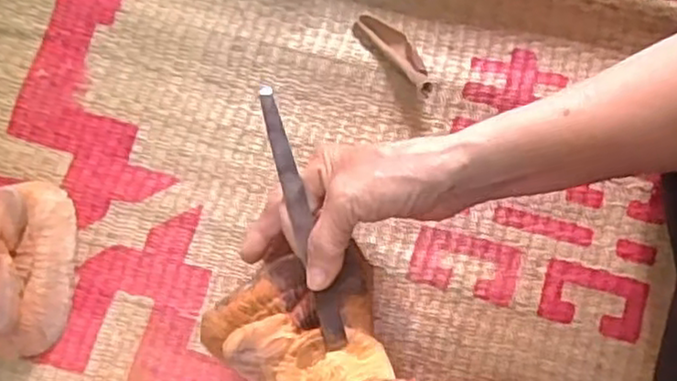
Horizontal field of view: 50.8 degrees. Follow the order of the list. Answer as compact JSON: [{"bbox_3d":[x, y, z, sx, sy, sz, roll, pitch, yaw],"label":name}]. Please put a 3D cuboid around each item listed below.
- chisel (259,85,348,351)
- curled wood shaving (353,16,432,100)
[{"bbox_3d":[-0.023,0.015,0.445,0.016,0.013,0.166,-16,84,-3],"label":"chisel"},{"bbox_3d":[0.045,-0.107,0.545,0.023,0.019,0.080,-43,81,-8],"label":"curled wood shaving"}]

